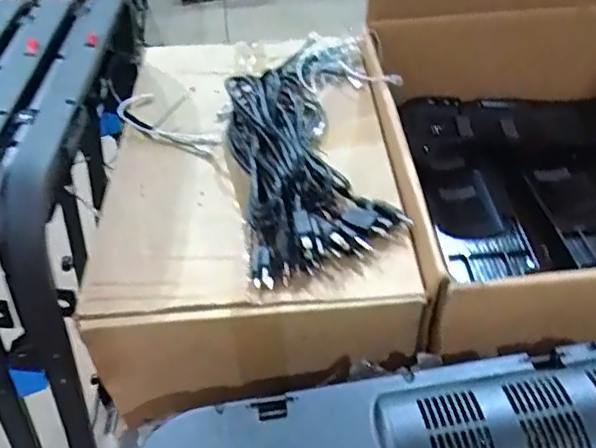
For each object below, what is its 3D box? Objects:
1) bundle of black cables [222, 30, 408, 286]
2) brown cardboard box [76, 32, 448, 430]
[{"bbox_3d":[0.005,-0.119,0.729,0.188,0.056,0.463,-6,44,-1],"label":"bundle of black cables"},{"bbox_3d":[-0.052,-0.075,0.751,0.349,0.135,0.533,-5,44,-1],"label":"brown cardboard box"}]

